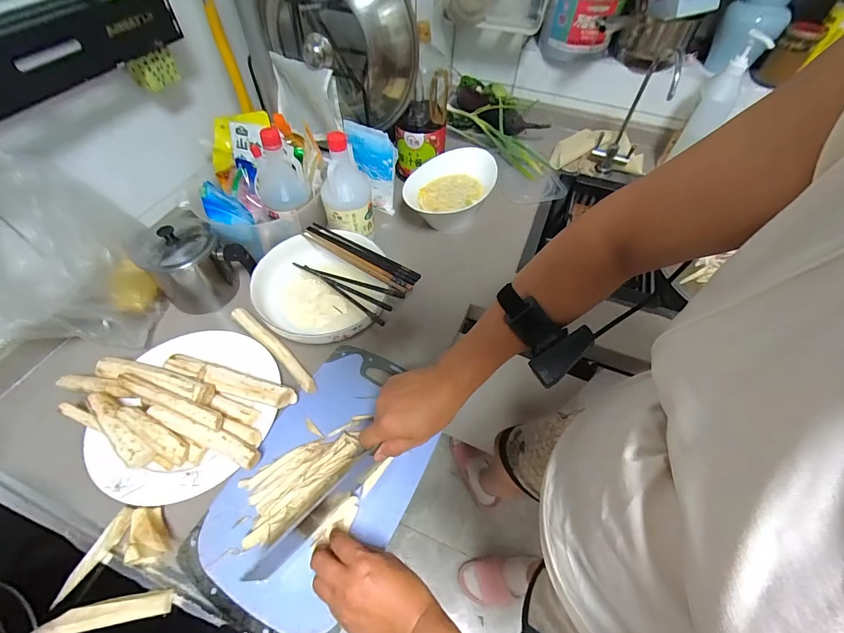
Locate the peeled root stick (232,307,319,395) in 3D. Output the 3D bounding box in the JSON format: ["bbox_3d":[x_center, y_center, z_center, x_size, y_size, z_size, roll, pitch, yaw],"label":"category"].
[{"bbox_3d":[-0.233,0.049,0.582,0.201,0.017,0.022,36,61,22],"label":"peeled root stick"}]

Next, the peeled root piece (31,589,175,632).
[{"bbox_3d":[-0.325,0.308,0.385,0.116,0.025,0.023,-7,54,-7],"label":"peeled root piece"}]

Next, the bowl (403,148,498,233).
[{"bbox_3d":[0.062,-0.261,0.767,0.151,0.094,0.176,22,56,14],"label":"bowl"}]

